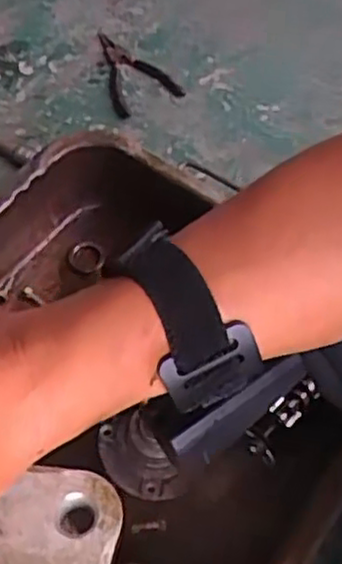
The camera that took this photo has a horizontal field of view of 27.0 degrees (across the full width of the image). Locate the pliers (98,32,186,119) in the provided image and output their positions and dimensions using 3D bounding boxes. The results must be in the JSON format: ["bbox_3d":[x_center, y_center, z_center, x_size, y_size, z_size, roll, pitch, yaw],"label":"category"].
[{"bbox_3d":[-0.061,-0.283,0.953,0.091,0.009,0.146,-28,64,-18],"label":"pliers"}]

